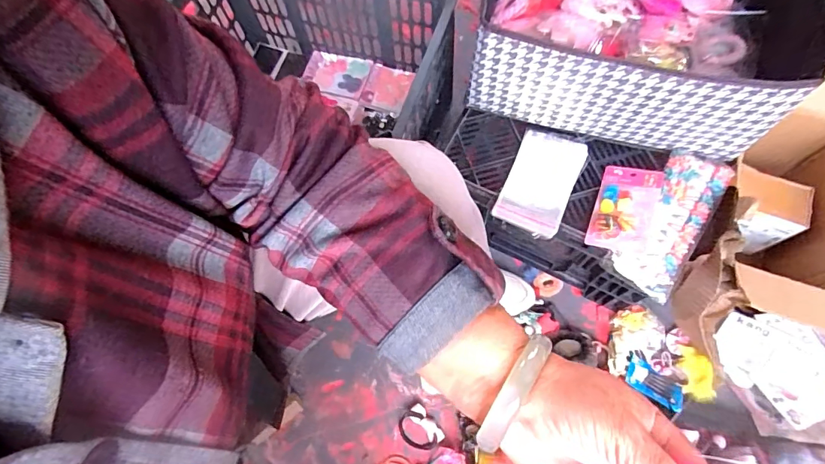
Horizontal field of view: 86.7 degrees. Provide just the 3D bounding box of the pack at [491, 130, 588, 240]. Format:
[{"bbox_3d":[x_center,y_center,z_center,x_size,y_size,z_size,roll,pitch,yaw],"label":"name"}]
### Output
[{"bbox_3d":[0.194,-0.077,0.658,0.095,0.019,0.166,24,71,13],"label":"pack"}]

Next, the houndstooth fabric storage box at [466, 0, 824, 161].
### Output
[{"bbox_3d":[0.323,-0.304,0.633,0.431,0.162,0.339,12,69,8],"label":"houndstooth fabric storage box"}]

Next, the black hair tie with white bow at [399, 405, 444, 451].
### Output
[{"bbox_3d":[0.011,0.318,0.702,0.053,0.008,0.066,-39,71,-12],"label":"black hair tie with white bow"}]

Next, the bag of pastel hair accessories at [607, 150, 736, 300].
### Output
[{"bbox_3d":[0.369,-0.016,0.623,0.082,0.032,0.225,32,73,15],"label":"bag of pastel hair accessories"}]

